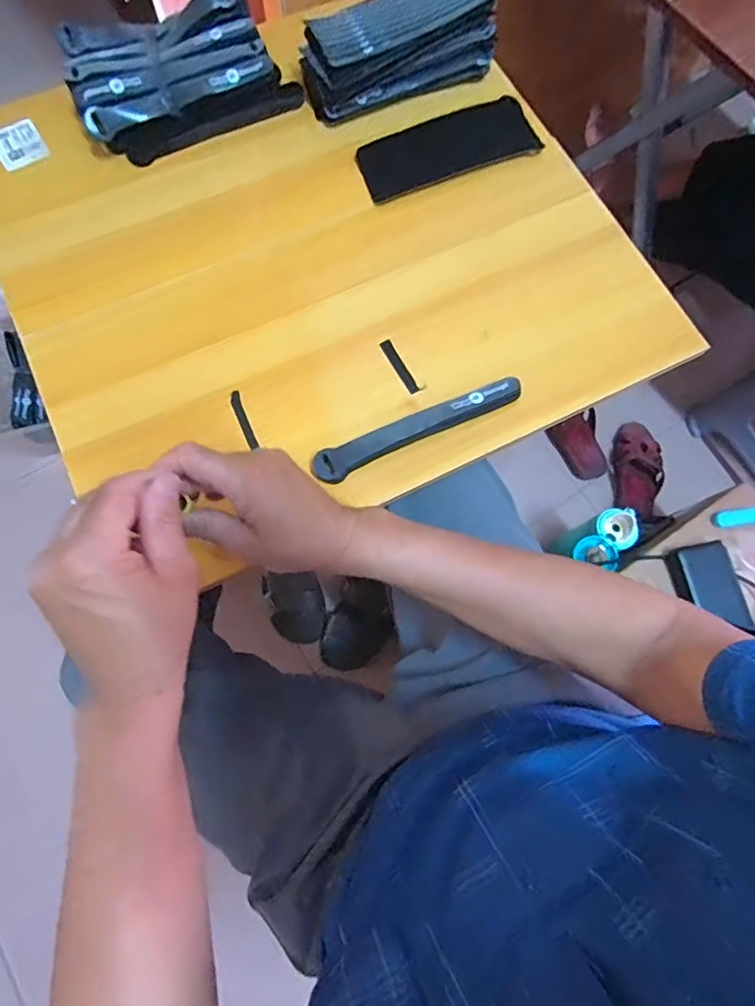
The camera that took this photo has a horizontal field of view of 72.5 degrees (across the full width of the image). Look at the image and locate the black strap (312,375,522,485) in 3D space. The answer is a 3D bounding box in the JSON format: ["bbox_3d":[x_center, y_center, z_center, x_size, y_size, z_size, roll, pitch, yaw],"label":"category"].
[{"bbox_3d":[0.038,-0.066,0.460,0.197,0.012,0.028,-24,77,-7],"label":"black strap"}]

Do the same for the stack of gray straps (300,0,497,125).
[{"bbox_3d":[0.026,-0.481,0.539,0.204,0.075,0.058,-23,77,-7],"label":"stack of gray straps"}]

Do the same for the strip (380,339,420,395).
[{"bbox_3d":[0.021,-0.132,0.495,0.011,0.004,0.061,-28,77,-8],"label":"strip"}]

